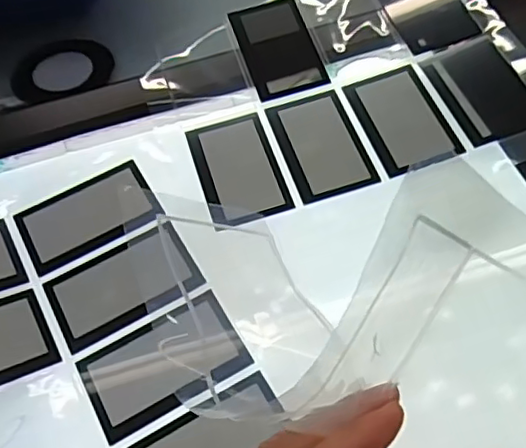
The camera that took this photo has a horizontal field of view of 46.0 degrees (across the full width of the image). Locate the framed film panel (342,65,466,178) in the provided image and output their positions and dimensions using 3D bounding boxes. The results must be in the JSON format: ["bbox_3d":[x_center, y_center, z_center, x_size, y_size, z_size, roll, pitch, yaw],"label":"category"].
[{"bbox_3d":[0.092,-0.071,0.415,0.051,0.005,0.085,-16,57,-5],"label":"framed film panel"}]

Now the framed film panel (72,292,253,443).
[{"bbox_3d":[-0.054,0.076,0.340,0.084,0.004,0.051,-27,59,-14],"label":"framed film panel"}]

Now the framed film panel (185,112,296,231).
[{"bbox_3d":[-0.016,-0.037,0.406,0.051,0.004,0.084,-16,57,-6],"label":"framed film panel"}]

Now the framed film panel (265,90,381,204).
[{"bbox_3d":[0.038,-0.054,0.412,0.051,0.004,0.083,-16,57,-6],"label":"framed film panel"}]

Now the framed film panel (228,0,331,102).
[{"bbox_3d":[0.011,-0.130,0.455,0.052,0.004,0.084,-17,66,-4],"label":"framed film panel"}]

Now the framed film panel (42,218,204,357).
[{"bbox_3d":[-0.082,0.035,0.369,0.084,0.004,0.052,-27,59,-12],"label":"framed film panel"}]

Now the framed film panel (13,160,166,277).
[{"bbox_3d":[-0.111,-0.006,0.397,0.083,0.004,0.055,-27,59,-12],"label":"framed film panel"}]

